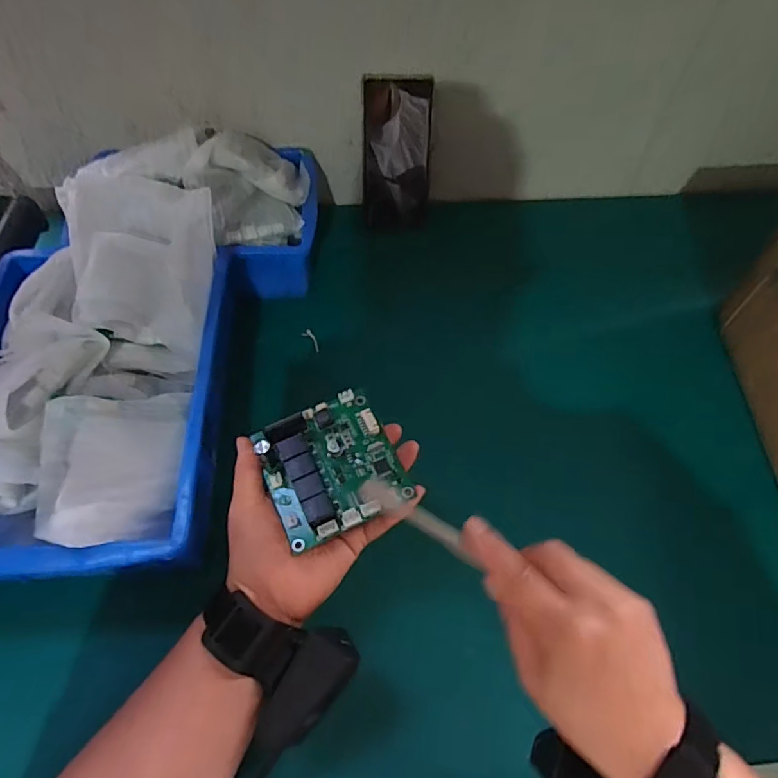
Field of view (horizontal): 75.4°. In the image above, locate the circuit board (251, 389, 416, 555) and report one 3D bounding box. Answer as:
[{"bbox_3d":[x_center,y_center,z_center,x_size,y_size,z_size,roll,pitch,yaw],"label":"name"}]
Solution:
[{"bbox_3d":[-0.040,0.051,0.346,0.085,0.021,0.089,-23,61,-16],"label":"circuit board"}]

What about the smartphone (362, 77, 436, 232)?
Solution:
[{"bbox_3d":[0.009,-0.261,0.566,0.075,0.156,0.009,1,35,-2],"label":"smartphone"}]

